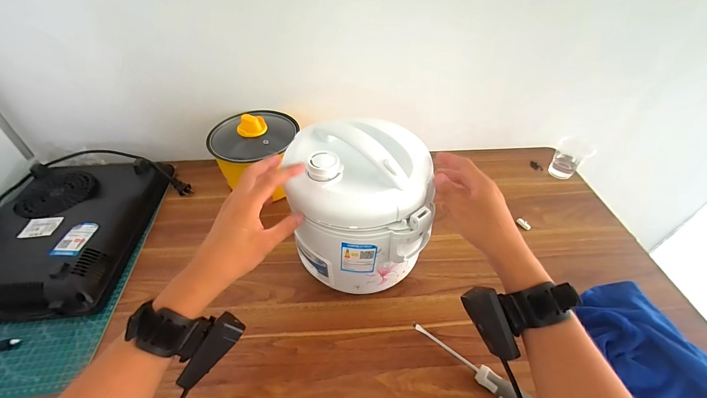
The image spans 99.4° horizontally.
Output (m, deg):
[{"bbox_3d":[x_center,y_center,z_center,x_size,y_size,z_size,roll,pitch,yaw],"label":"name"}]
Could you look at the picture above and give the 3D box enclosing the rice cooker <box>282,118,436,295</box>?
[{"bbox_3d":[0.015,0.009,0.433,0.185,0.192,0.172,-8,46,-6],"label":"rice cooker"}]

